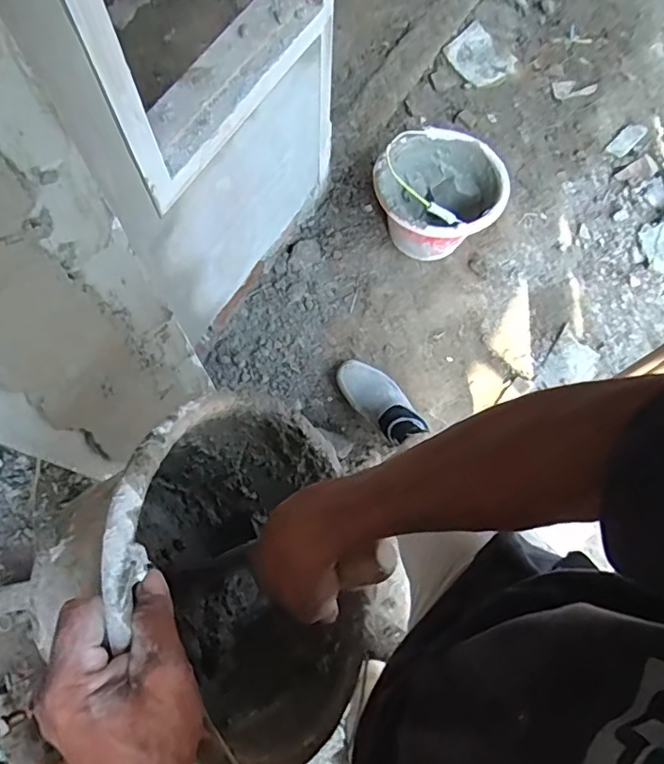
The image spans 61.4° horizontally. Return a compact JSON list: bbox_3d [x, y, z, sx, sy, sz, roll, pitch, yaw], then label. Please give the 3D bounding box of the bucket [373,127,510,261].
[{"bbox_3d":[0.243,-0.432,1.326,0.287,0.220,0.268,-27,74,-9],"label":"bucket"}]

